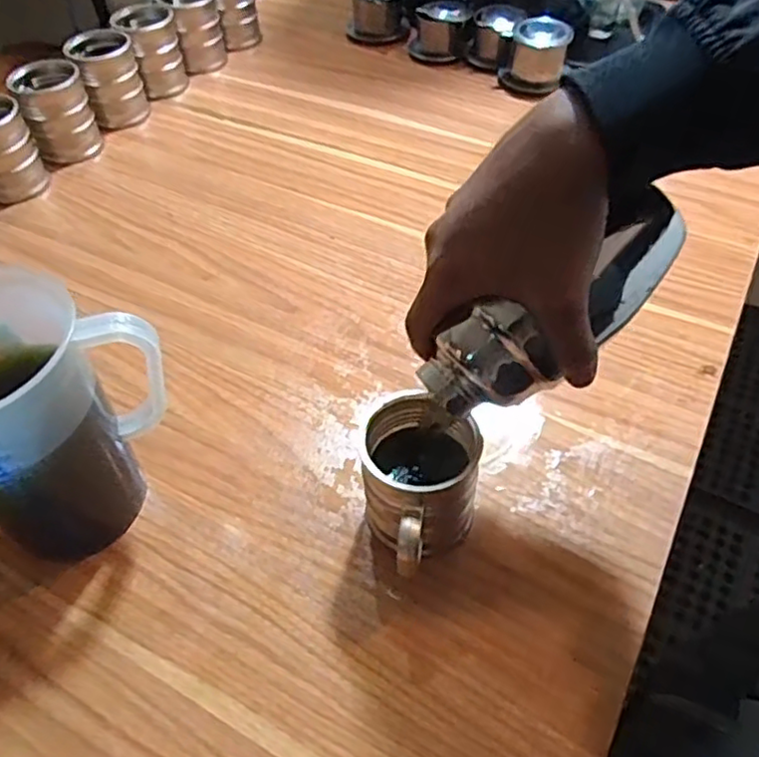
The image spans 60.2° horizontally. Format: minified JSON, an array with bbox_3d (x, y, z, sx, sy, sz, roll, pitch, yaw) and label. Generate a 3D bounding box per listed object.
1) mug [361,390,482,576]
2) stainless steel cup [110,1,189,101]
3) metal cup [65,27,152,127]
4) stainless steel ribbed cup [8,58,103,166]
[{"bbox_3d":[0.022,0.073,0.418,0.072,0.087,0.099,15,52,14],"label":"mug"},{"bbox_3d":[-0.293,-0.422,0.842,0.074,0.093,0.083,-18,51,-12],"label":"stainless steel cup"},{"bbox_3d":[-0.329,-0.366,0.802,0.070,0.095,0.070,-1,50,1],"label":"metal cup"},{"bbox_3d":[-0.366,-0.304,0.750,0.073,0.093,0.066,-22,52,-15],"label":"stainless steel ribbed cup"}]

